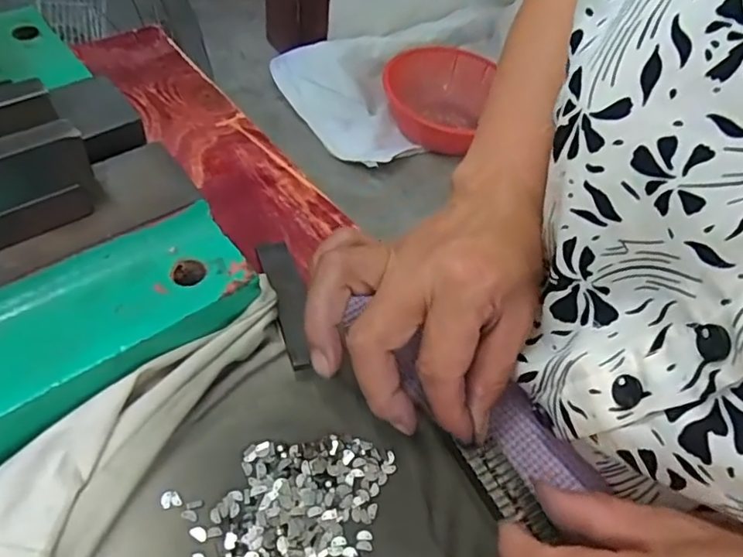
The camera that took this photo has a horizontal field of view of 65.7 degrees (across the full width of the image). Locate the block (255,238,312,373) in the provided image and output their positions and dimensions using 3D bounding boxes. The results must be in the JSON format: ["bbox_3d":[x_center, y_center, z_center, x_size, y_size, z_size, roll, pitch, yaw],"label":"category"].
[{"bbox_3d":[-0.044,0.009,0.301,0.020,0.007,0.103,-7,36,-13],"label":"block"}]

